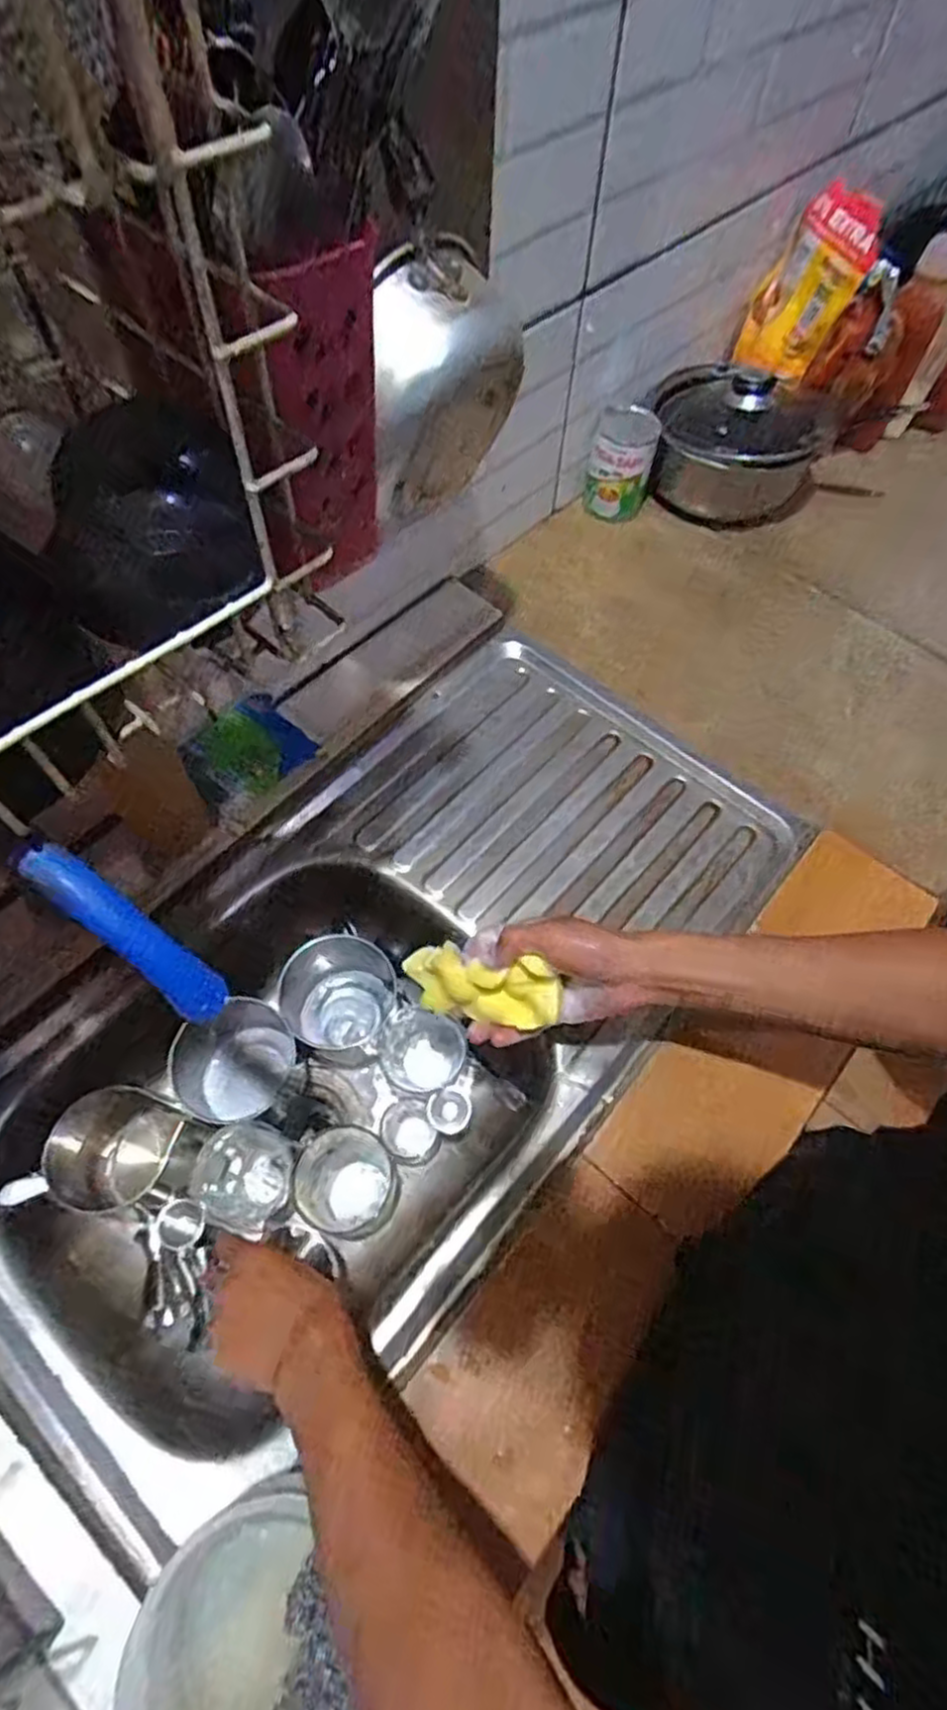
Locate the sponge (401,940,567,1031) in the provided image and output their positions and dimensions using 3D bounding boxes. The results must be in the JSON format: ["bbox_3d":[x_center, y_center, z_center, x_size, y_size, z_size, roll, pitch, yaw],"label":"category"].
[{"bbox_3d":[0.006,0.094,0.546,0.111,0.038,0.051,3,107,11],"label":"sponge"}]

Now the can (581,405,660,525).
[{"bbox_3d":[0.180,-0.479,0.897,0.074,0.105,0.074,1,62,-2],"label":"can"}]

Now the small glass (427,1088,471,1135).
[{"bbox_3d":[-0.021,0.228,0.655,0.037,0.047,0.040,1,62,-2],"label":"small glass"}]

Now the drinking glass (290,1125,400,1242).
[{"bbox_3d":[-0.109,0.283,0.640,0.087,0.073,0.080,1,62,-2],"label":"drinking glass"}]

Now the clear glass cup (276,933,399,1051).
[{"bbox_3d":[-0.127,0.133,0.700,0.086,0.100,0.105,42,68,18],"label":"clear glass cup"}]

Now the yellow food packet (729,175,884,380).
[{"bbox_3d":[0.400,-0.687,0.890,0.047,0.181,0.130,-22,57,-33],"label":"yellow food packet"}]

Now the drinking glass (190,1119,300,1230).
[{"bbox_3d":[-0.198,0.278,0.642,0.072,0.068,0.080,19,62,7],"label":"drinking glass"}]

